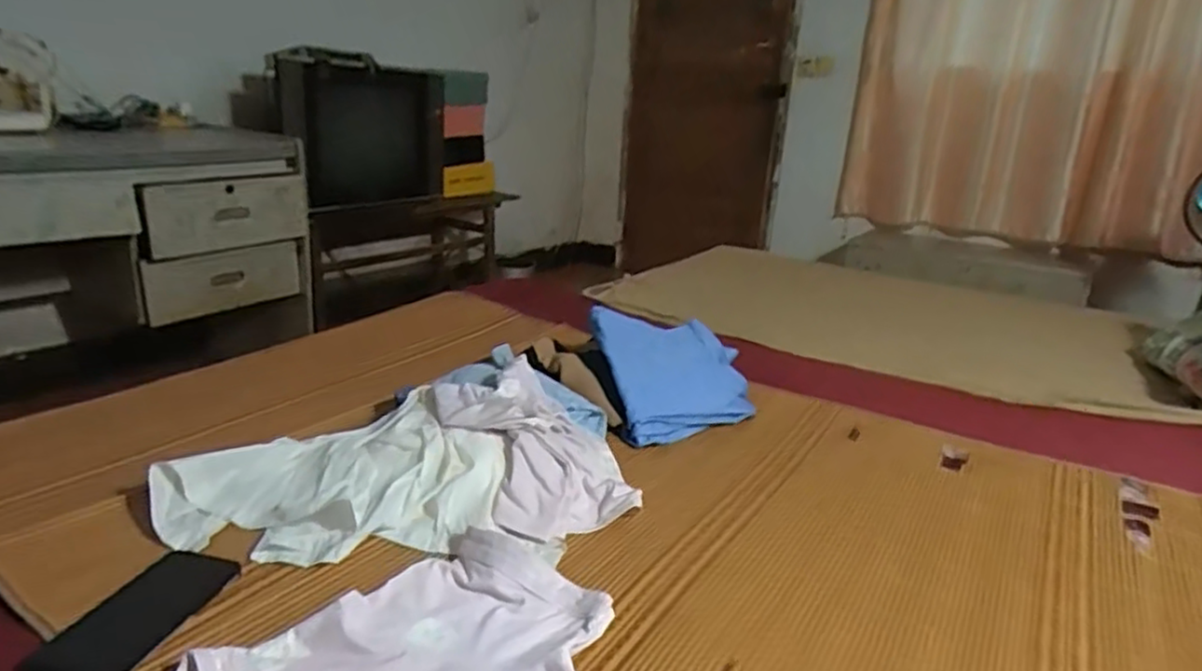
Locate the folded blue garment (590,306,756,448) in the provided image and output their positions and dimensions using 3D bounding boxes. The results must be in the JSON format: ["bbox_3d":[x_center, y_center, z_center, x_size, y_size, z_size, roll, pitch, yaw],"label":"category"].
[{"bbox_3d":[0.136,0.064,1.181,0.283,0.041,0.285,3,40,-23],"label":"folded blue garment"}]

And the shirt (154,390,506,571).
[{"bbox_3d":[-0.300,0.168,0.800,0.349,0.071,0.269,-10,22,-34],"label":"shirt"}]

